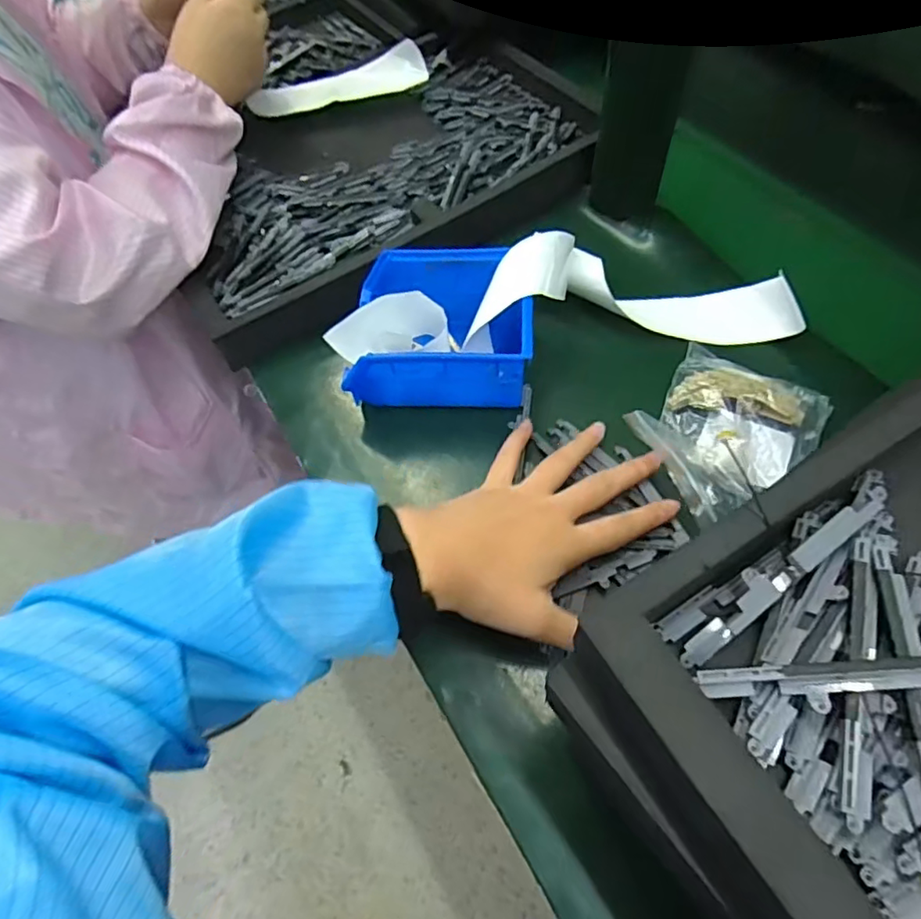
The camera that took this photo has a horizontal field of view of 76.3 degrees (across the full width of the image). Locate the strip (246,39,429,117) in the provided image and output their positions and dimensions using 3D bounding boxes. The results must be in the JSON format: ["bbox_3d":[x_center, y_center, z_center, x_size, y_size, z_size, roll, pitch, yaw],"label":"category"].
[{"bbox_3d":[-0.132,-0.411,0.630,0.186,0.044,0.053,-10,59,-2],"label":"strip"}]

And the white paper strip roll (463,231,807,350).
[{"bbox_3d":[0.132,-0.131,0.449,0.250,0.060,0.079,-1,59,3],"label":"white paper strip roll"}]

